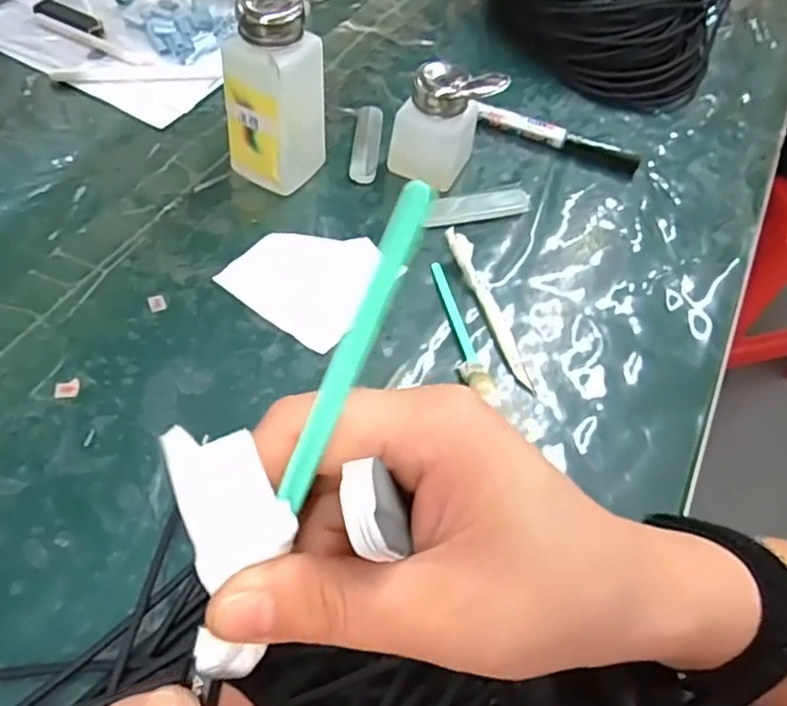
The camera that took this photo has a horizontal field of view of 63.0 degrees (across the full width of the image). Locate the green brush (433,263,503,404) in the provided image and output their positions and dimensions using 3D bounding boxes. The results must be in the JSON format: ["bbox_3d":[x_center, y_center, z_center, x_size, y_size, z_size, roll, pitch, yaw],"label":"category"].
[{"bbox_3d":[0.041,-0.015,0.405,0.015,0.009,0.111,-10,58,-13],"label":"green brush"}]

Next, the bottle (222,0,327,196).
[{"bbox_3d":[-0.072,-0.175,0.426,0.048,0.130,0.068,37,59,17],"label":"bottle"}]

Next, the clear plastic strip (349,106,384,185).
[{"bbox_3d":[-0.020,-0.164,0.500,0.021,0.009,0.085,7,55,-3],"label":"clear plastic strip"}]

